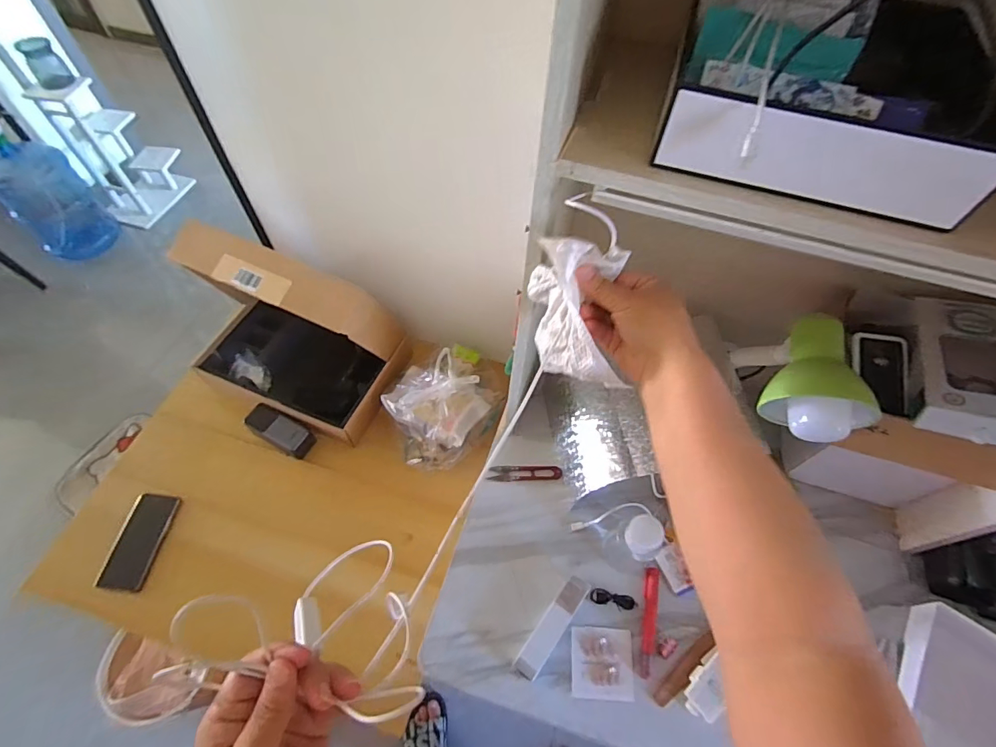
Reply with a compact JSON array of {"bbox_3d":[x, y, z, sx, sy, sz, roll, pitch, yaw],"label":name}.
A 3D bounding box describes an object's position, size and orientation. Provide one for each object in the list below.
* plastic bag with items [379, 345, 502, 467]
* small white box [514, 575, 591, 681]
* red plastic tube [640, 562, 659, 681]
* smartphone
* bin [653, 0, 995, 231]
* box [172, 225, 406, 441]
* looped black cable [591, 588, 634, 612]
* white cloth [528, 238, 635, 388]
[{"bbox_3d":[-0.099,0.055,0.913,0.215,0.095,0.201,-22,61,-15],"label":"plastic bag with items"},{"bbox_3d":[0.070,0.329,0.619,0.030,0.041,0.133,35,63,18],"label":"small white box"},{"bbox_3d":[0.202,0.328,0.631,0.019,0.013,0.131,11,58,5],"label":"red plastic tube"},{"bbox_3d":[-0.626,0.292,0.831,0.073,0.007,0.158,11,60,-4],"label":"smartphone"},{"bbox_3d":[0.238,-0.213,0.352,0.216,0.080,0.171,9,58,4],"label":"bin"},{"bbox_3d":[-0.398,-0.082,0.895,0.372,0.303,0.230,22,60,12],"label":"box"},{"bbox_3d":[0.155,0.305,0.642,0.056,0.010,0.021,14,59,7],"label":"looped black cable"},{"bbox_3d":[0.066,-0.051,0.396,0.079,0.086,0.110,7,58,2],"label":"white cloth"}]

